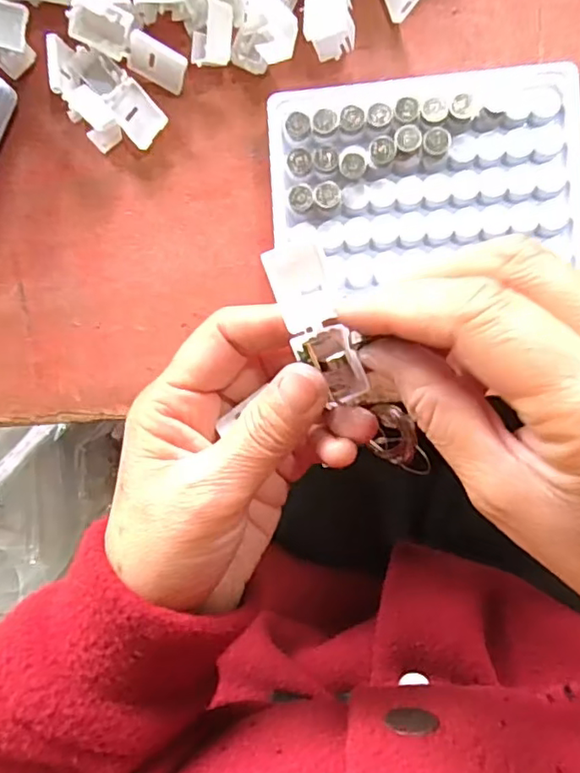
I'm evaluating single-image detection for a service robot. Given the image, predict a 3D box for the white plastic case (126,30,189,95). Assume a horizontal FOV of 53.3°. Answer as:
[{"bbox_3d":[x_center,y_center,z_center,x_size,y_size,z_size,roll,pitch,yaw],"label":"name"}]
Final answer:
[{"bbox_3d":[-0.062,-0.150,0.268,0.027,0.019,0.004,27,54,-10],"label":"white plastic case"}]

